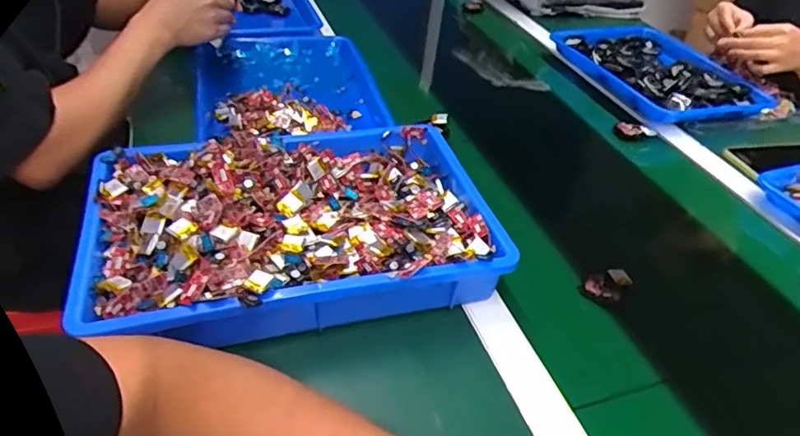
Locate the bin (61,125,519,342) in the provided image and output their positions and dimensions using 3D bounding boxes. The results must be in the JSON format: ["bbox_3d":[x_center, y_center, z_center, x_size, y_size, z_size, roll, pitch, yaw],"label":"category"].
[{"bbox_3d":[-0.100,0.005,0.559,0.384,0.098,0.243,-7,41,-15],"label":"bin"}]

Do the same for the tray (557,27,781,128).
[{"bbox_3d":[0.434,-0.252,0.948,0.236,0.038,0.311,-8,41,-17],"label":"tray"}]

